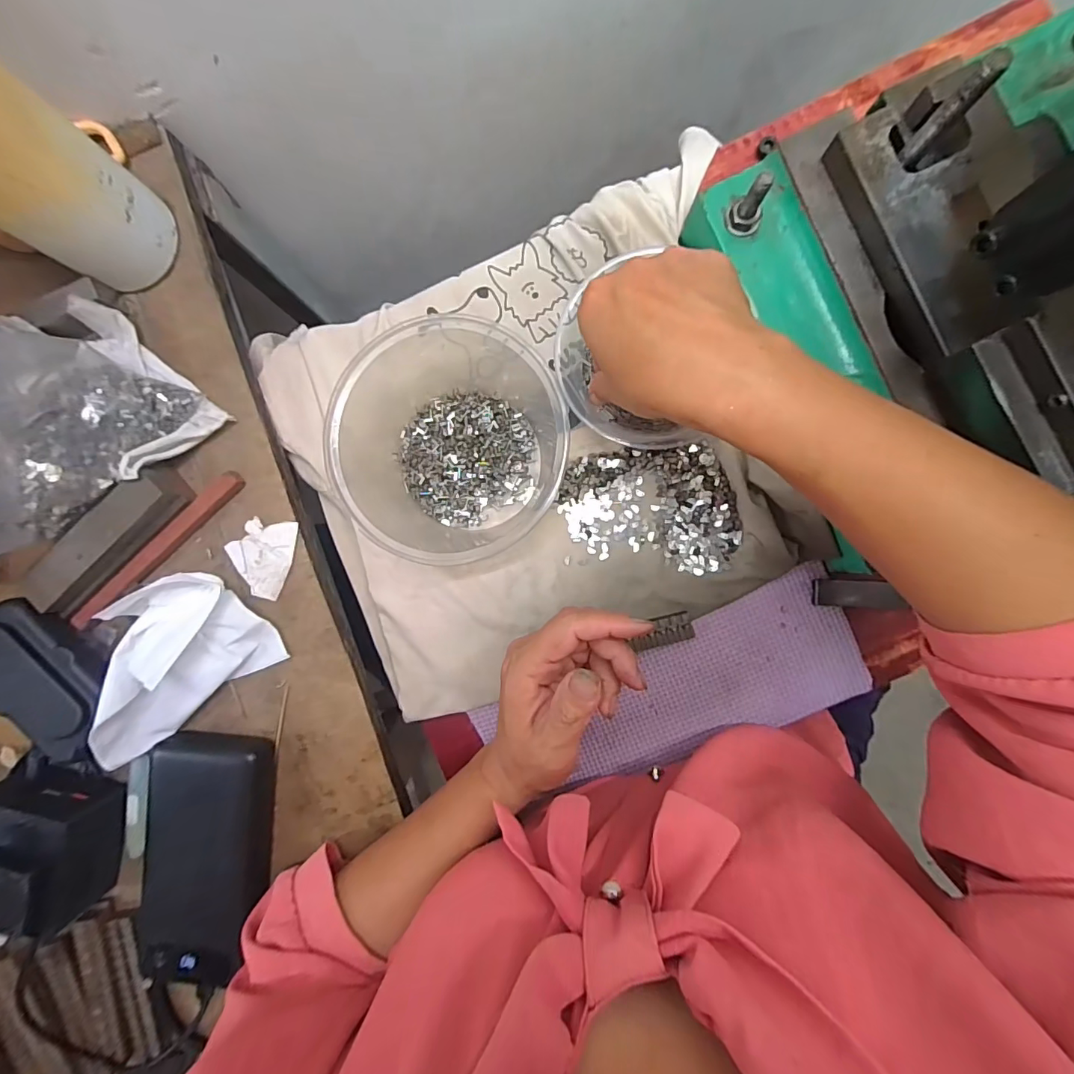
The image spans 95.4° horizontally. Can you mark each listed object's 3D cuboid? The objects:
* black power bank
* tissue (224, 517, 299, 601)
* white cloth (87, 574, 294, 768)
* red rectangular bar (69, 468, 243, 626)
[{"bbox_3d":[-0.220,0.212,0.321,0.076,0.028,0.153,6,92,2],"label":"black power bank"},{"bbox_3d":[-0.187,0.014,0.330,0.040,0.008,0.052,14,92,2],"label":"tissue"},{"bbox_3d":[-0.240,0.078,0.311,0.128,0.036,0.085,-34,90,3],"label":"white cloth"},{"bbox_3d":[-0.254,0.009,0.328,0.147,0.014,0.014,-42,89,3],"label":"red rectangular bar"}]

